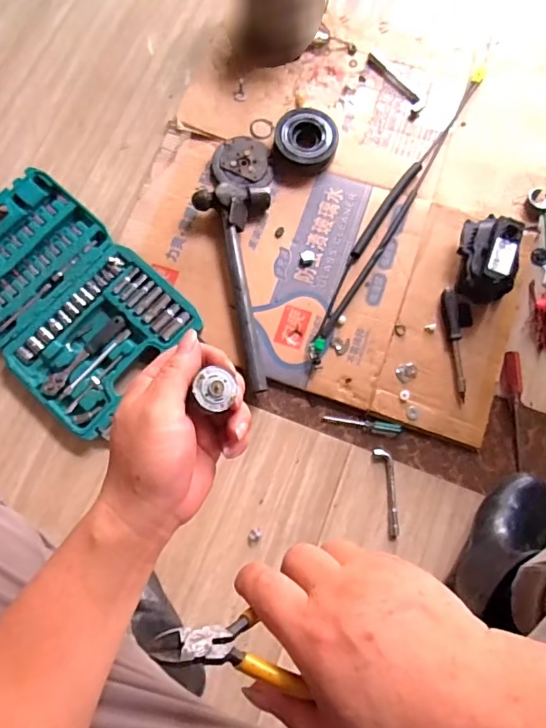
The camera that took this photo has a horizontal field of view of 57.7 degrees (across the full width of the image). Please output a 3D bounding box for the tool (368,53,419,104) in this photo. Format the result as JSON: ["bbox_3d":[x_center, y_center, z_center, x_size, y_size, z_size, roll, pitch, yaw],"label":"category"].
[{"bbox_3d":[0.209,-0.499,0.868,0.020,0.009,0.123,-40,77,-10],"label":"tool"}]

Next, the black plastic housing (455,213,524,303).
[{"bbox_3d":[0.317,-0.159,0.732,0.071,0.079,0.120,6,74,3],"label":"black plastic housing"}]

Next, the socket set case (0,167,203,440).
[{"bbox_3d":[-0.331,-0.108,0.759,0.403,0.033,0.249,41,79,11],"label":"socket set case"}]

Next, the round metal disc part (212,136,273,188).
[{"bbox_3d":[-0.051,-0.328,0.818,0.092,0.014,0.102,-21,75,-5],"label":"round metal disc part"}]

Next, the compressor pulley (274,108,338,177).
[{"bbox_3d":[0.054,-0.363,0.812,0.099,0.048,0.092,3,74,2],"label":"compressor pulley"}]

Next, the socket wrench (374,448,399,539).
[{"bbox_3d":[0.167,0.185,0.713,0.022,0.009,0.125,-7,74,-1],"label":"socket wrench"}]

